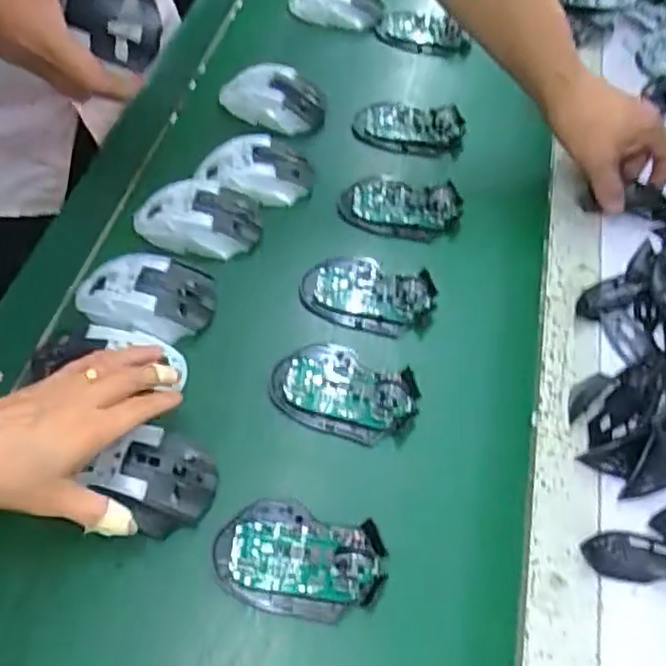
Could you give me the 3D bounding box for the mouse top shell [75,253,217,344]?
[{"bbox_3d":[-0.159,-0.034,0.568,0.115,0.034,0.068,14,56,7],"label":"mouse top shell"}]

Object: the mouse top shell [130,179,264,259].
[{"bbox_3d":[-0.126,-0.103,0.627,0.113,0.048,0.067,-1,56,-4],"label":"mouse top shell"}]

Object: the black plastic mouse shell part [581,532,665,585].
[{"bbox_3d":[0.224,0.160,0.482,0.088,0.006,0.034,5,55,0],"label":"black plastic mouse shell part"}]

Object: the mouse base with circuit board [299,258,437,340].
[{"bbox_3d":[0.030,-0.034,0.593,0.115,0.027,0.058,14,56,6],"label":"mouse base with circuit board"}]

